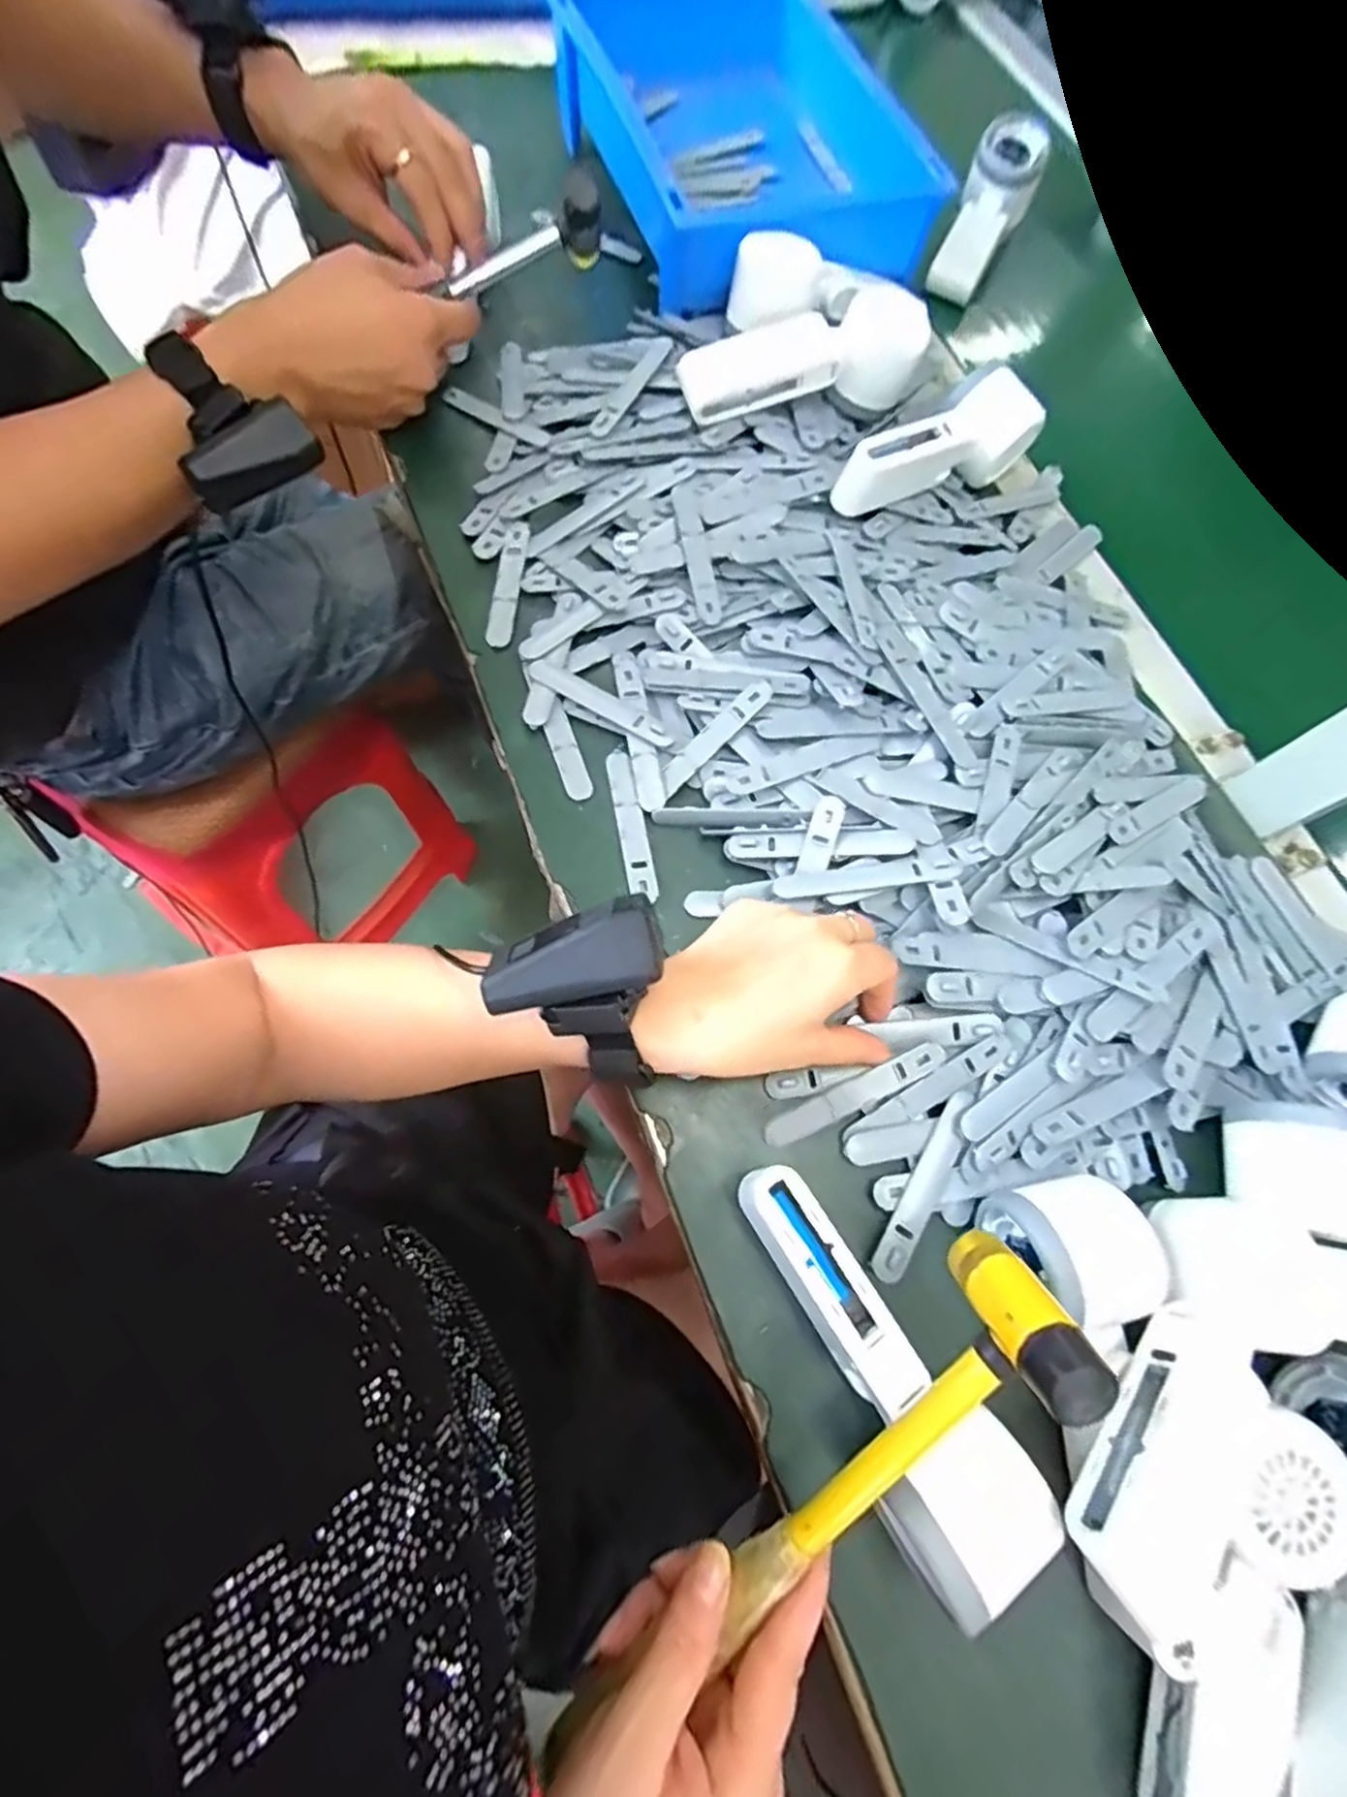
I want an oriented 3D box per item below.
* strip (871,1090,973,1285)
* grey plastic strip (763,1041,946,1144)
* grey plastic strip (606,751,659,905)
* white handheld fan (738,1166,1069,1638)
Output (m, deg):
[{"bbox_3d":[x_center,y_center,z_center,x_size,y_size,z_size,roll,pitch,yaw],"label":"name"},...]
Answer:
[{"bbox_3d":[0.120,0.135,0.328,0.016,0.007,0.093,33,70,6],"label":"strip"},{"bbox_3d":[0.088,0.095,0.339,0.096,0.009,0.014,-23,74,-14],"label":"grey plastic strip"},{"bbox_3d":[-0.024,-0.042,0.385,0.015,0.005,0.090,-9,71,-10],"label":"grey plastic strip"},{"bbox_3d":[0.078,0.190,0.287,0.055,0.050,0.162,-33,77,-17],"label":"white handheld fan"}]

